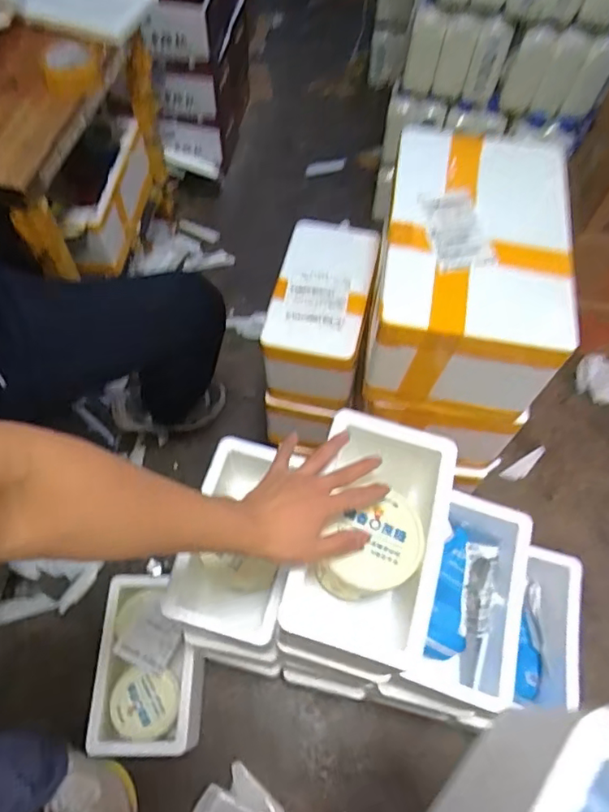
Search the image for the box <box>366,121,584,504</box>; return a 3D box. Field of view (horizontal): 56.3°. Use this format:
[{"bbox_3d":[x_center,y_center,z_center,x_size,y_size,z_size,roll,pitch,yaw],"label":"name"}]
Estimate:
[{"bbox_3d":[0.223,-0.174,0.815,0.222,0.224,0.336,7,63,2],"label":"box"}]

